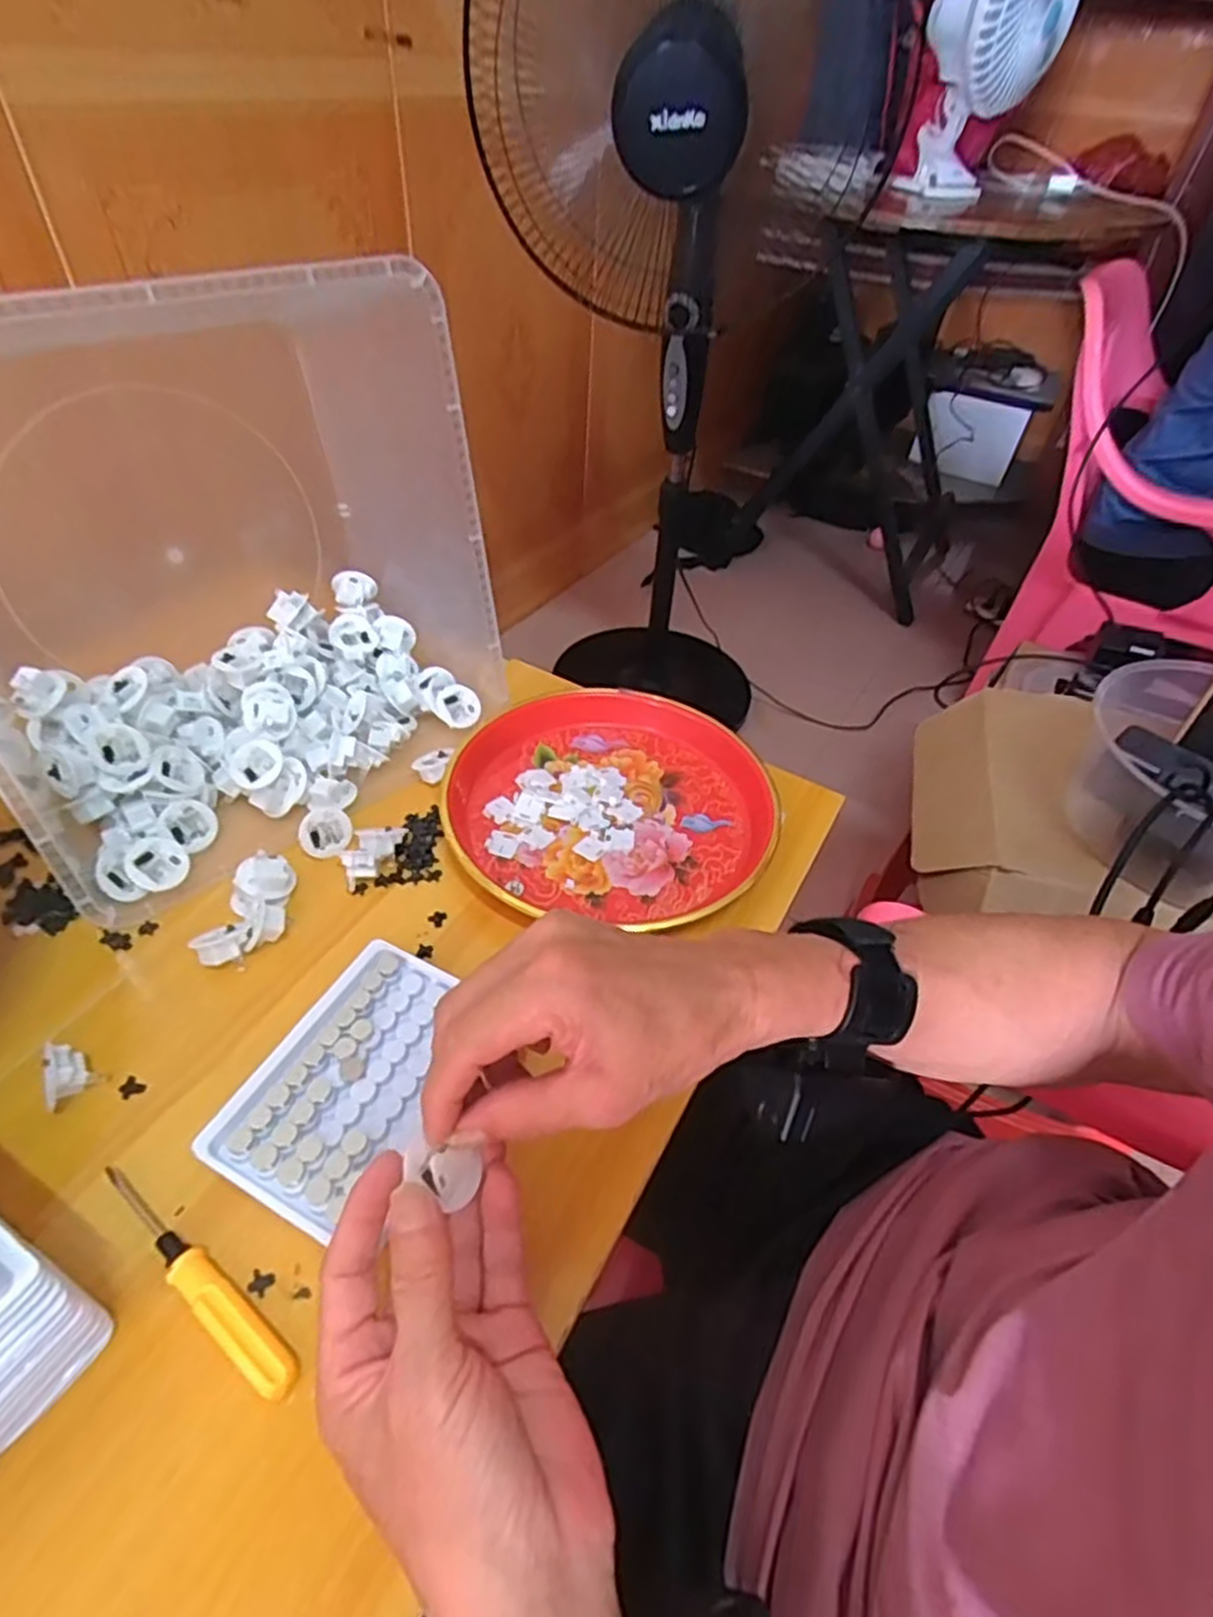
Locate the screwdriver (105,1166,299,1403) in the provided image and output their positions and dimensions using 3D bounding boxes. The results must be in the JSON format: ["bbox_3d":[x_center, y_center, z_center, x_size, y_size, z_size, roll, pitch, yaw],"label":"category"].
[{"bbox_3d":[-0.174,0.197,0.323,0.124,0.011,0.017,31,51,22],"label":"screwdriver"}]

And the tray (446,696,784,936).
[{"bbox_3d":[0.005,-0.004,0.534,0.221,0.030,0.205,7,46,1],"label":"tray"}]

